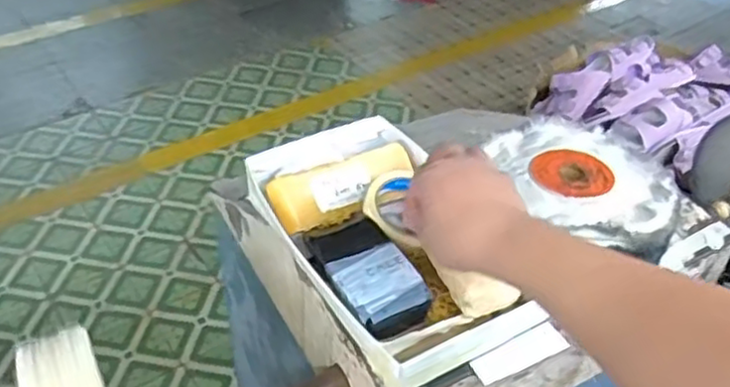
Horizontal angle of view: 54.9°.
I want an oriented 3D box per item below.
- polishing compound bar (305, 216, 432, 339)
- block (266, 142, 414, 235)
[{"bbox_3d":[0.002,0.074,0.680,0.075,0.031,0.149,-17,44,-21],"label":"polishing compound bar"},{"bbox_3d":[-0.017,-0.007,0.759,0.168,0.037,0.067,-19,45,-24],"label":"block"}]

